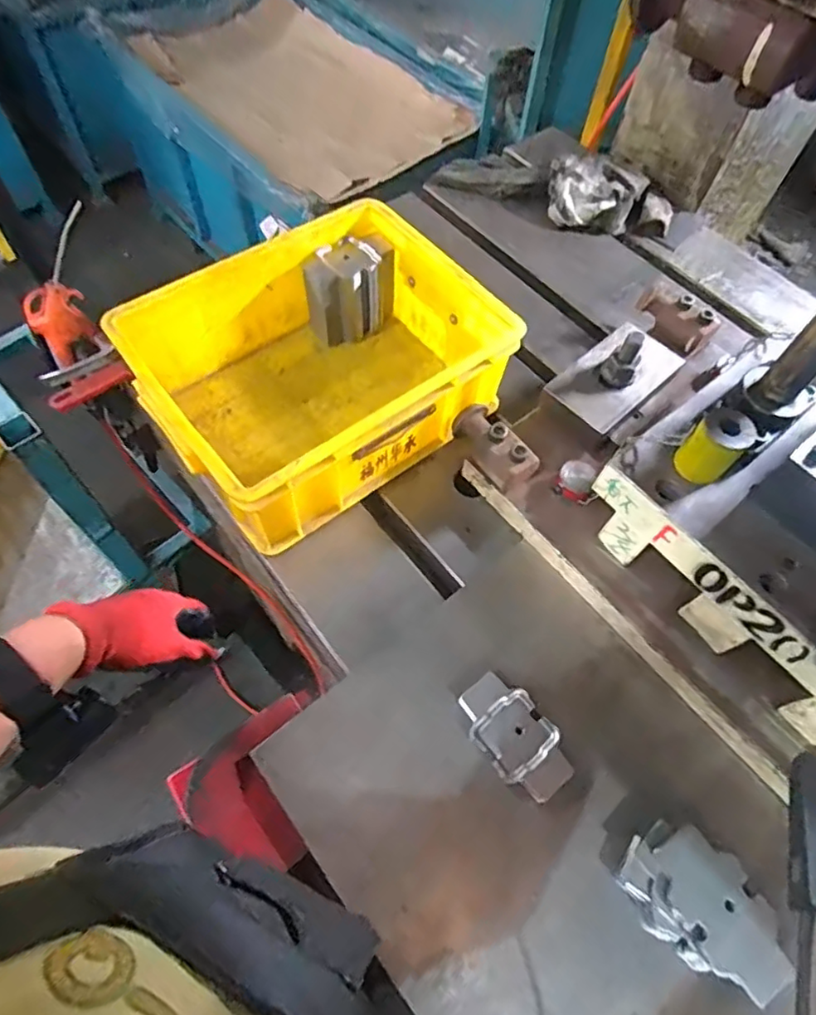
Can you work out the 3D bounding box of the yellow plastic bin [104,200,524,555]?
[{"bbox_3d":[-0.091,-0.144,0.610,0.333,0.127,0.265,-32,65,-20],"label":"yellow plastic bin"}]

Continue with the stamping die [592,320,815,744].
[{"bbox_3d":[0.360,-0.005,0.470,0.240,0.218,0.292,-32,65,-20],"label":"stamping die"}]

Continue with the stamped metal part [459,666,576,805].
[{"bbox_3d":[0.090,0.193,0.493,0.057,0.021,0.102,-35,66,-22],"label":"stamped metal part"}]

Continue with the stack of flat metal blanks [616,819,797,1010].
[{"bbox_3d":[0.215,0.293,0.437,0.106,0.049,0.069,36,63,18],"label":"stack of flat metal blanks"}]

